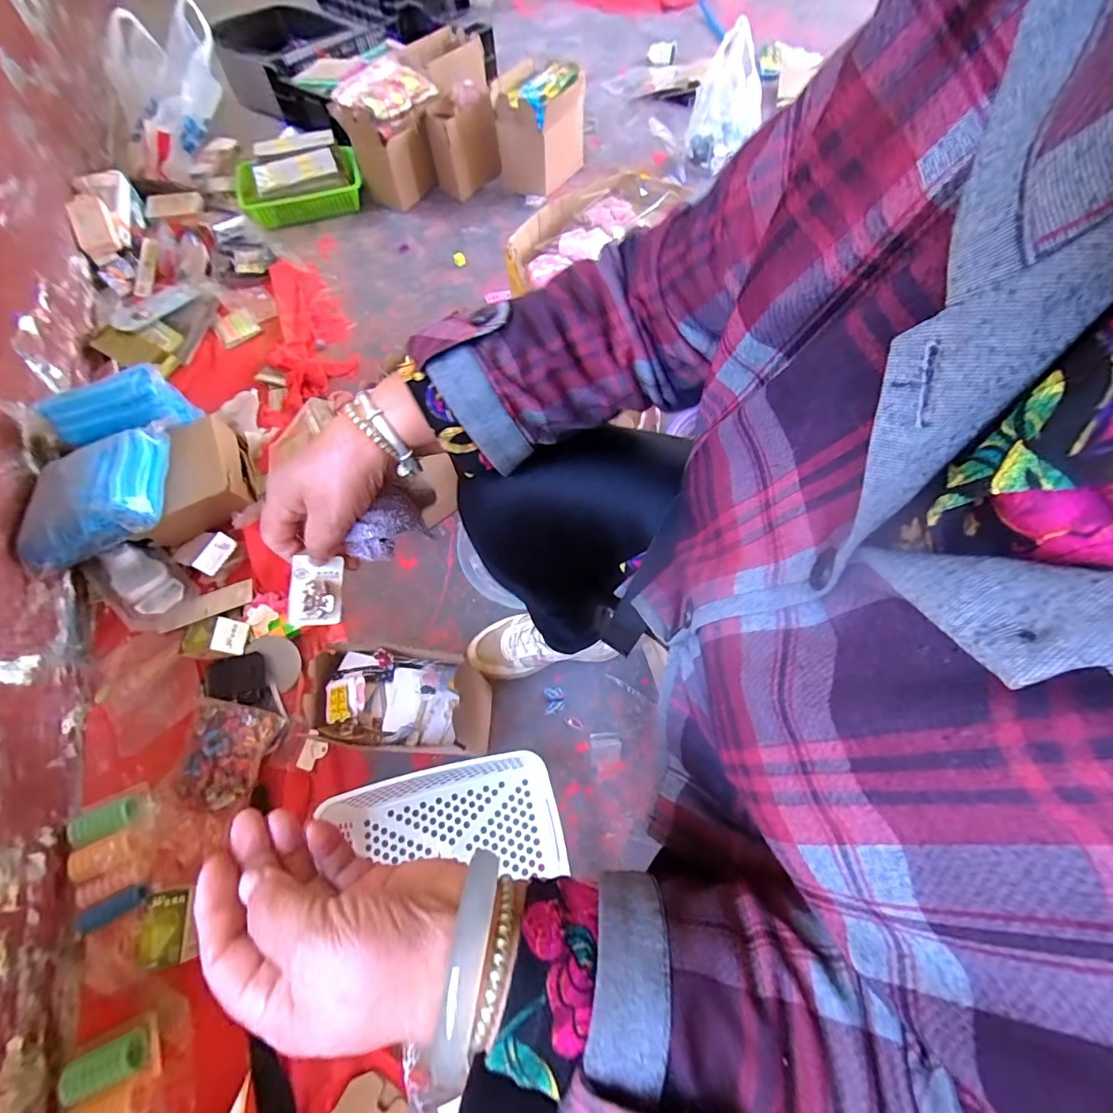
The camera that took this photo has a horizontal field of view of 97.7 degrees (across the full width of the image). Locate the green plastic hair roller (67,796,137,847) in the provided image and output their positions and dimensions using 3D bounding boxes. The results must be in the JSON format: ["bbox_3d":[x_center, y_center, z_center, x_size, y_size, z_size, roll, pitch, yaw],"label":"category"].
[{"bbox_3d":[-0.608,0.355,0.654,0.068,0.034,0.038,-25,64,-13],"label":"green plastic hair roller"}]

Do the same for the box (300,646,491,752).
[{"bbox_3d":[-0.204,0.204,0.665,0.195,0.167,0.131,2,61,1],"label":"box"}]

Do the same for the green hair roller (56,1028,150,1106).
[{"bbox_3d":[-0.511,0.580,0.557,0.082,0.045,0.044,-20,63,-11],"label":"green hair roller"}]

